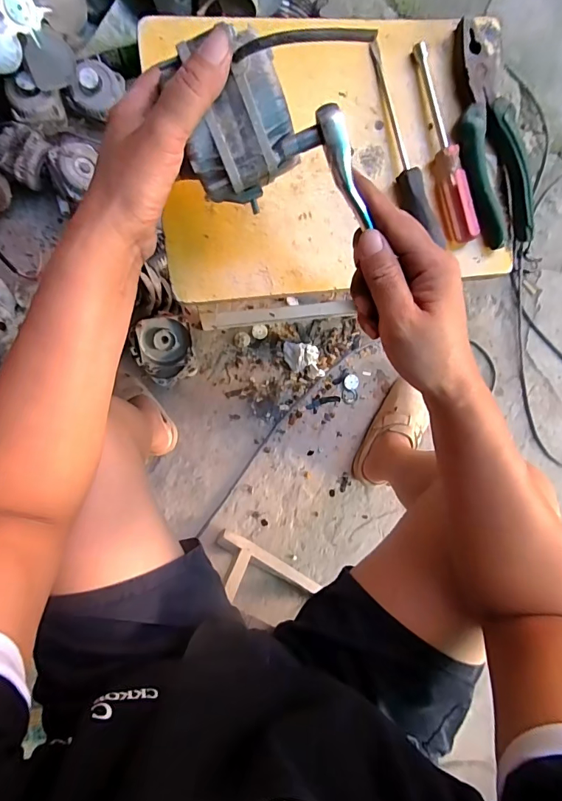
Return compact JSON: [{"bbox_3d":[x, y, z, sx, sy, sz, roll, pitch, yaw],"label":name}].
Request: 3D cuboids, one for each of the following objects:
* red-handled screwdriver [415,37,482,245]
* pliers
[{"bbox_3d":[0.155,-0.239,0.387,0.026,0.022,0.178,-18,94,-5],"label":"red-handled screwdriver"},{"bbox_3d":[0.198,-0.253,0.391,0.058,0.021,0.205,-11,94,-5],"label":"pliers"}]

